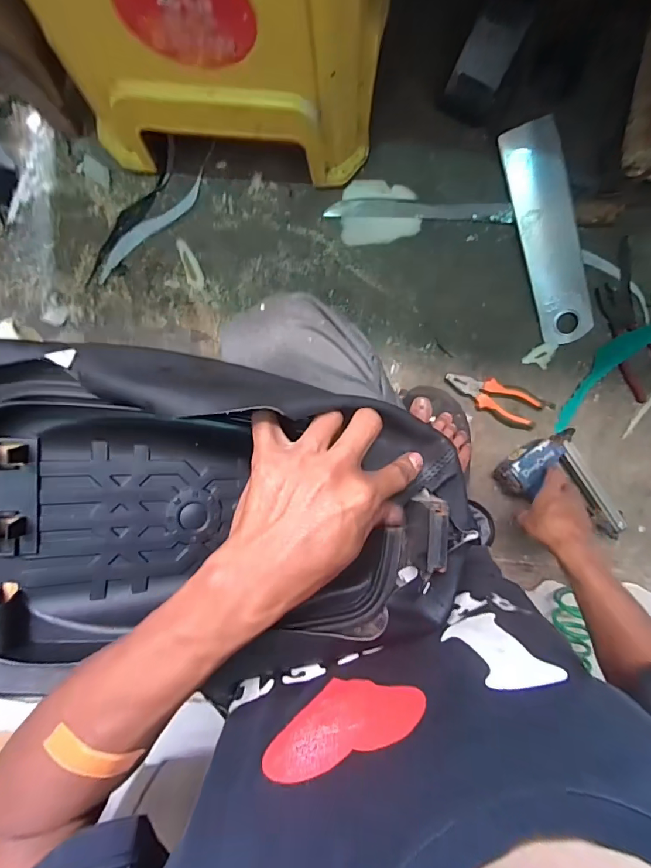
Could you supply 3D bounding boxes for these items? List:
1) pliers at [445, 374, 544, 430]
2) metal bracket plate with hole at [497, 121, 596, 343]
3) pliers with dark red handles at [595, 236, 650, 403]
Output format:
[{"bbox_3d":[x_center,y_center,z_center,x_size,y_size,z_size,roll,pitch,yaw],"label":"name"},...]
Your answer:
[{"bbox_3d":[0.261,-0.057,0.690,0.156,0.030,0.054,22,98,-6],"label":"pliers"},{"bbox_3d":[0.332,-0.288,0.651,0.080,0.010,0.305,-18,106,13],"label":"metal bracket plate with hole"},{"bbox_3d":[0.474,-0.170,0.687,0.069,0.020,0.240,-28,100,2],"label":"pliers with dark red handles"}]

